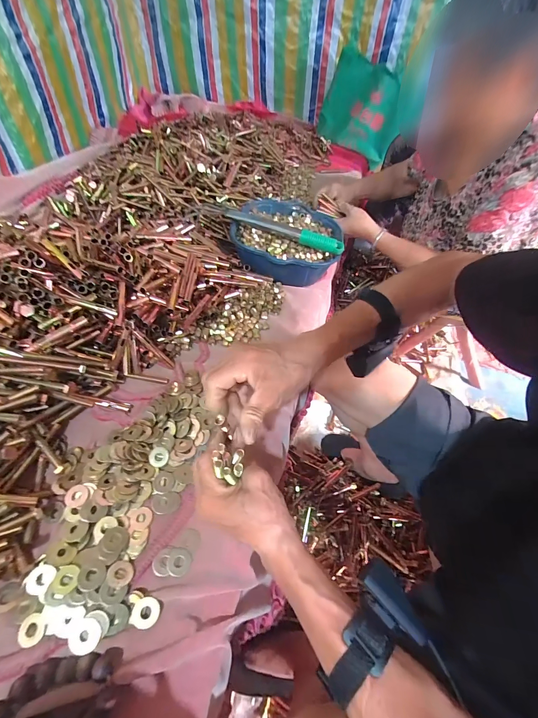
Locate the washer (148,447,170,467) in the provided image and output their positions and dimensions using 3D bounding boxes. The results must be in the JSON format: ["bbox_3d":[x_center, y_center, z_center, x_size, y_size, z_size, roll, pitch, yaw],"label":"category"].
[{"bbox_3d":[-0.143,0.127,0.401,0.025,0.004,0.025,6,63,-12],"label":"washer"}]

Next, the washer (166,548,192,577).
[{"bbox_3d":[-0.098,0.220,0.336,0.025,0.004,0.025,5,50,0],"label":"washer"}]

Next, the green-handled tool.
[{"bbox_3d":[0.000,-0.265,0.625,0.306,0.036,0.027,17,51,9],"label":"green-handled tool"}]

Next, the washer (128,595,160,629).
[{"bbox_3d":[-0.121,0.249,0.305,0.026,0.006,0.024,13,51,7],"label":"washer"}]

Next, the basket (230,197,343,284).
[{"bbox_3d":[0.041,-0.250,0.679,0.219,0.096,0.228,13,51,7],"label":"basket"}]

